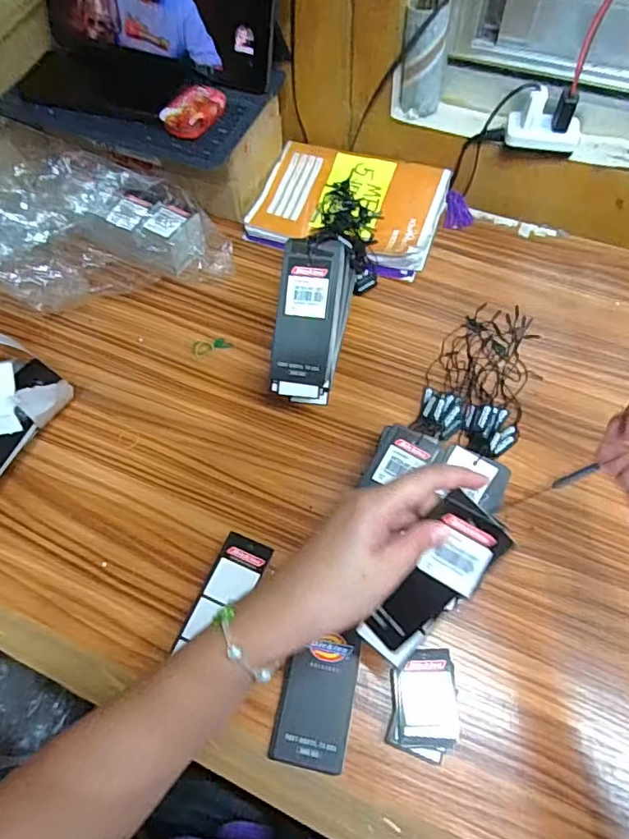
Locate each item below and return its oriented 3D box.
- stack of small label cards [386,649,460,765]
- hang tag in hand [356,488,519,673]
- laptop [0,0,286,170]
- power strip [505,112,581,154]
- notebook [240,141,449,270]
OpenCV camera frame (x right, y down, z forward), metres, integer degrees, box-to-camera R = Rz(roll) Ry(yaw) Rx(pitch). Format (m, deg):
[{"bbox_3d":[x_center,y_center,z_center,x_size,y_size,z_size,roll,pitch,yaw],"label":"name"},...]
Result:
[{"bbox_3d":[0.079,0.202,0.382,0.047,0.018,0.068,6,63,5],"label":"stack of small label cards"},{"bbox_3d":[0.072,0.103,0.334,0.044,0.007,0.118,37,109,19],"label":"hang tag in hand"},{"bbox_3d":[-0.187,-0.389,0.516,0.275,0.159,0.184,24,66,14],"label":"laptop"},{"bbox_3d":[0.233,-0.294,0.546,0.072,0.023,0.034,19,65,12],"label":"power strip"},{"bbox_3d":[0.041,-0.249,0.618,0.207,0.028,0.146,18,64,12],"label":"notebook"}]

